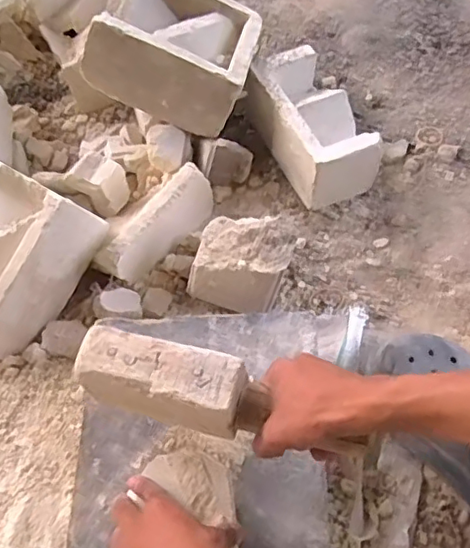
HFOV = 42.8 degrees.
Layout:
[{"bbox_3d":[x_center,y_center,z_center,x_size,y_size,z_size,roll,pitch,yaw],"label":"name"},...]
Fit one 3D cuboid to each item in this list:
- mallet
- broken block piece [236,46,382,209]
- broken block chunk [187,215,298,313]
[{"bbox_3d":[-0.016,0.108,0.506,0.240,0.068,0.062,18,62,1],"label":"mallet"},{"bbox_3d":[0.103,-0.211,0.824,0.104,0.082,0.209,-23,62,-10],"label":"broken block piece"},{"bbox_3d":[0.010,-0.008,0.724,0.113,0.104,0.089,15,62,10],"label":"broken block chunk"}]

